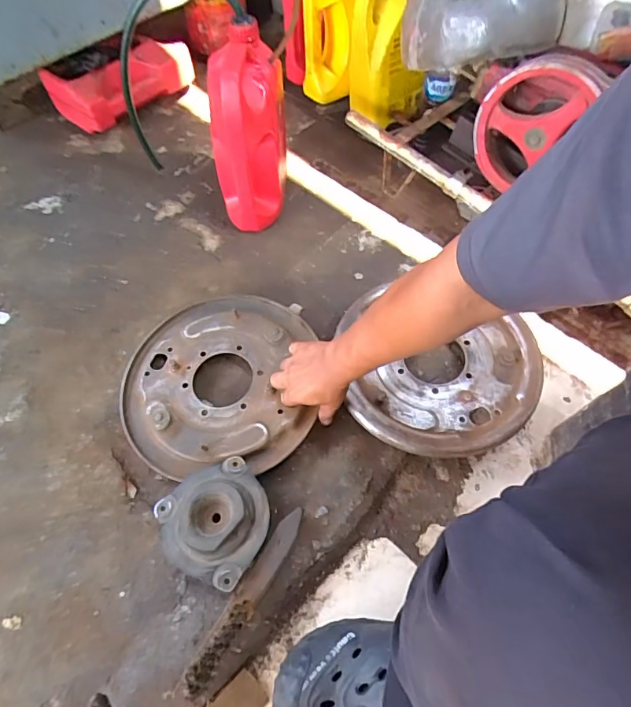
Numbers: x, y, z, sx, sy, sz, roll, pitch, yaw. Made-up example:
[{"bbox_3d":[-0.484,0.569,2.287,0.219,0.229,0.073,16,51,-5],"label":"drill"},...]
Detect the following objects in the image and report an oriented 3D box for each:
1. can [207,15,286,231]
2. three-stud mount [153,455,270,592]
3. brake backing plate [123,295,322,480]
[{"bbox_3d":[-0.113,-0.376,0.806,0.125,0.286,0.164,-4,60,-5],"label":"can"},{"bbox_3d":[-0.125,0.221,0.589,0.134,0.059,0.142,0,59,0],"label":"three-stud mount"},{"bbox_3d":[-0.141,0.037,0.684,0.283,0.051,0.280,3,60,-2],"label":"brake backing plate"}]

